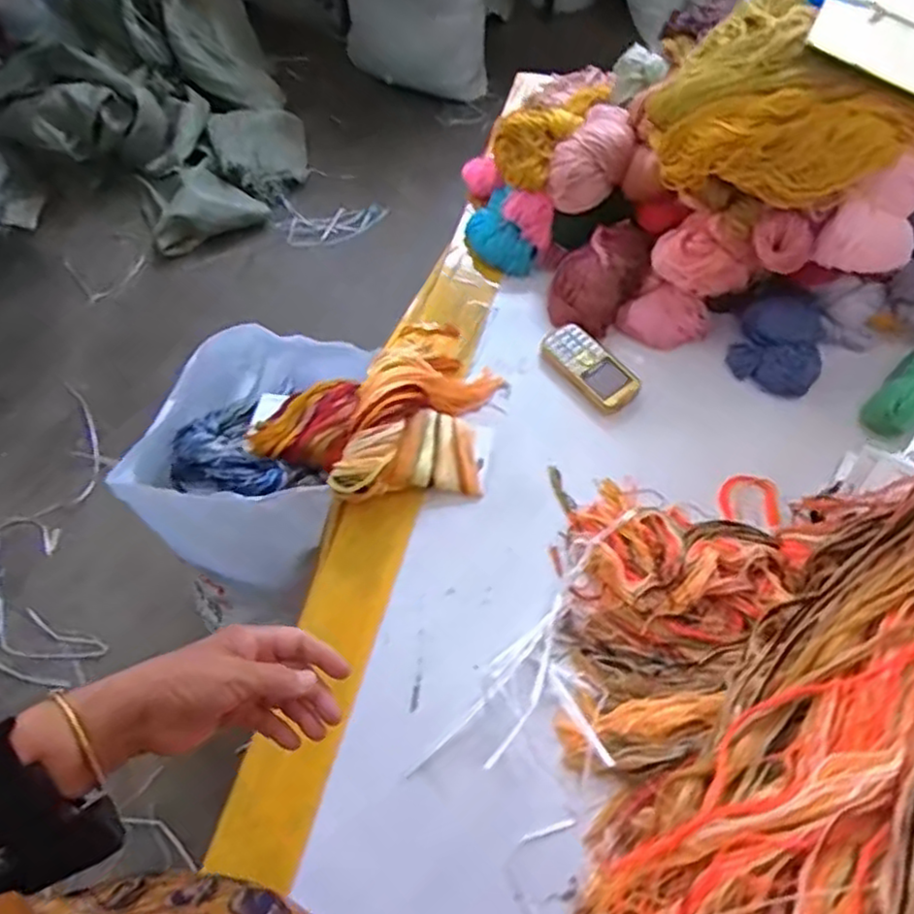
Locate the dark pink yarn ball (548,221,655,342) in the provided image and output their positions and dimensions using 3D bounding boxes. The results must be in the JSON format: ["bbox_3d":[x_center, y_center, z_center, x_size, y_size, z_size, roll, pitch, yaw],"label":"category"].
[{"bbox_3d":[0.169,-0.212,0.844,0.092,0.066,0.128,39,70,19],"label":"dark pink yarn ball"}]

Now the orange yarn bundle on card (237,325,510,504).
[{"bbox_3d":[-0.090,-0.068,0.778,0.261,0.077,0.227,-4,62,-1],"label":"orange yarn bundle on card"}]

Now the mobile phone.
[{"bbox_3d":[0.155,-0.105,0.816,0.061,0.010,0.126,-35,67,-16],"label":"mobile phone"}]

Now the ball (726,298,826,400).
[{"bbox_3d":[0.365,-0.126,0.802,0.095,0.057,0.110,11,63,7],"label":"ball"}]

